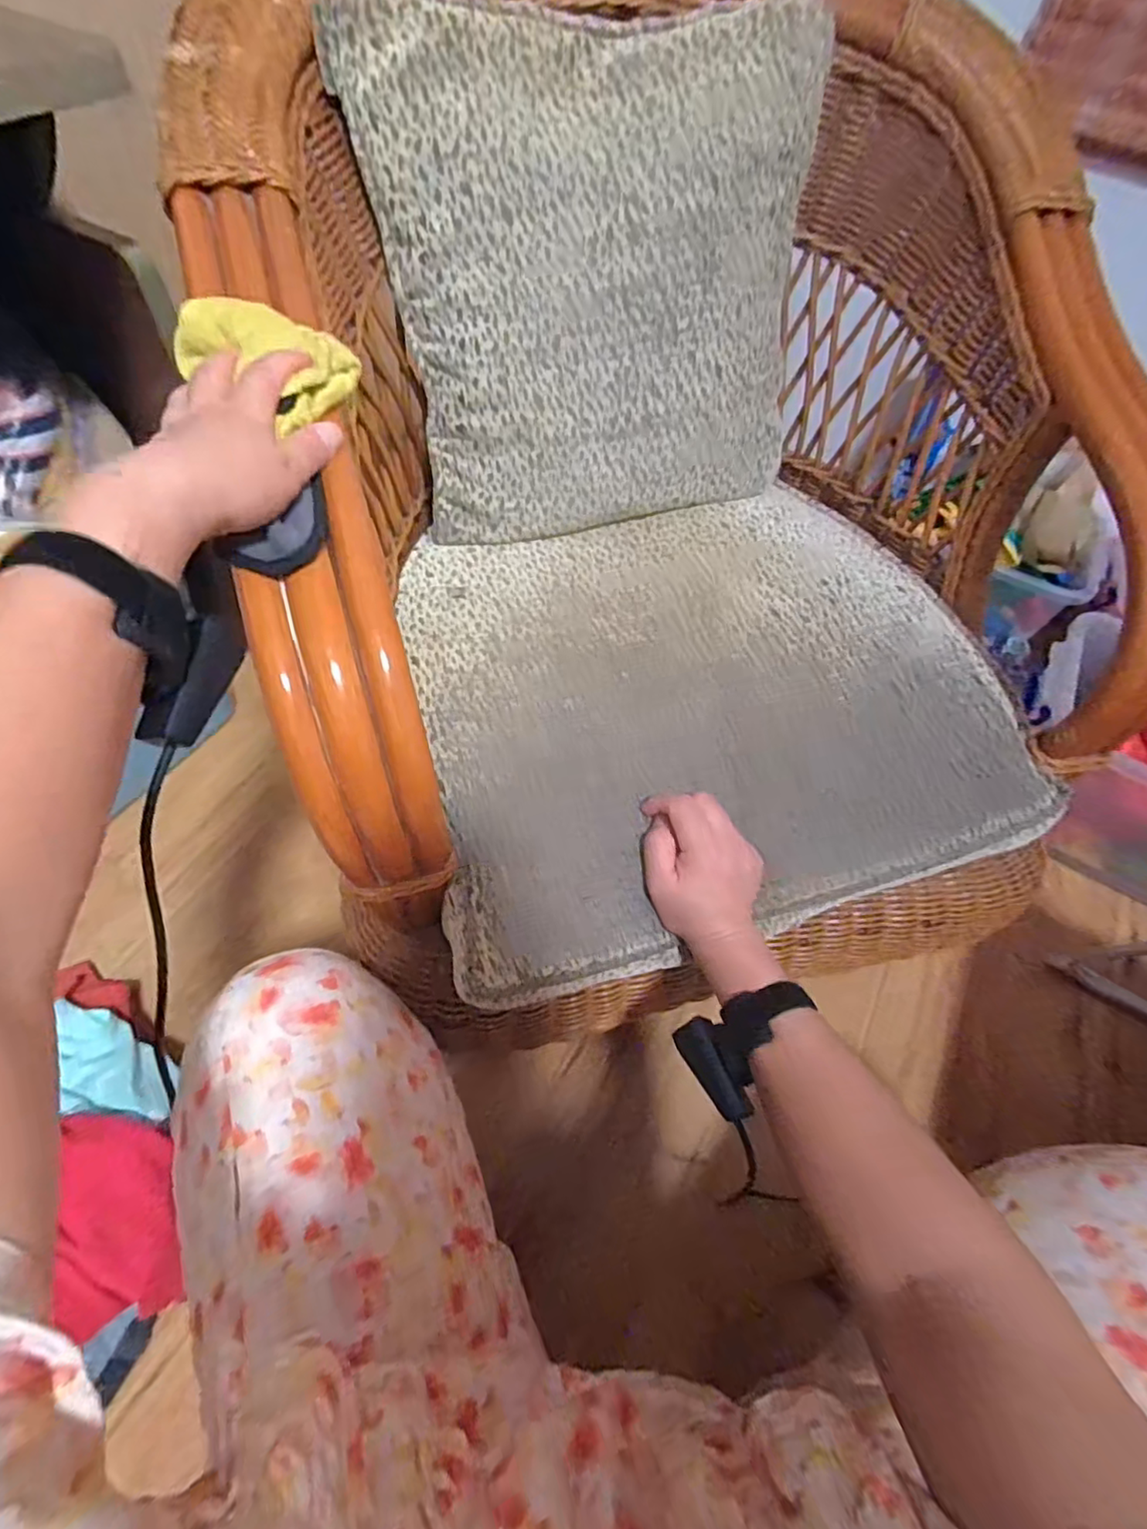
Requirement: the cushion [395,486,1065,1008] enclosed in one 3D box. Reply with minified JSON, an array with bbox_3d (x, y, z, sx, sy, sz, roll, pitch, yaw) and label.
[{"bbox_3d":[0.140,-0.082,0.603,0.566,0.050,0.476,-11,61,-10],"label":"cushion"}]

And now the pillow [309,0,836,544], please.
[{"bbox_3d":[0.036,-0.439,0.581,0.408,0.392,0.068,-11,29,-9],"label":"pillow"}]

